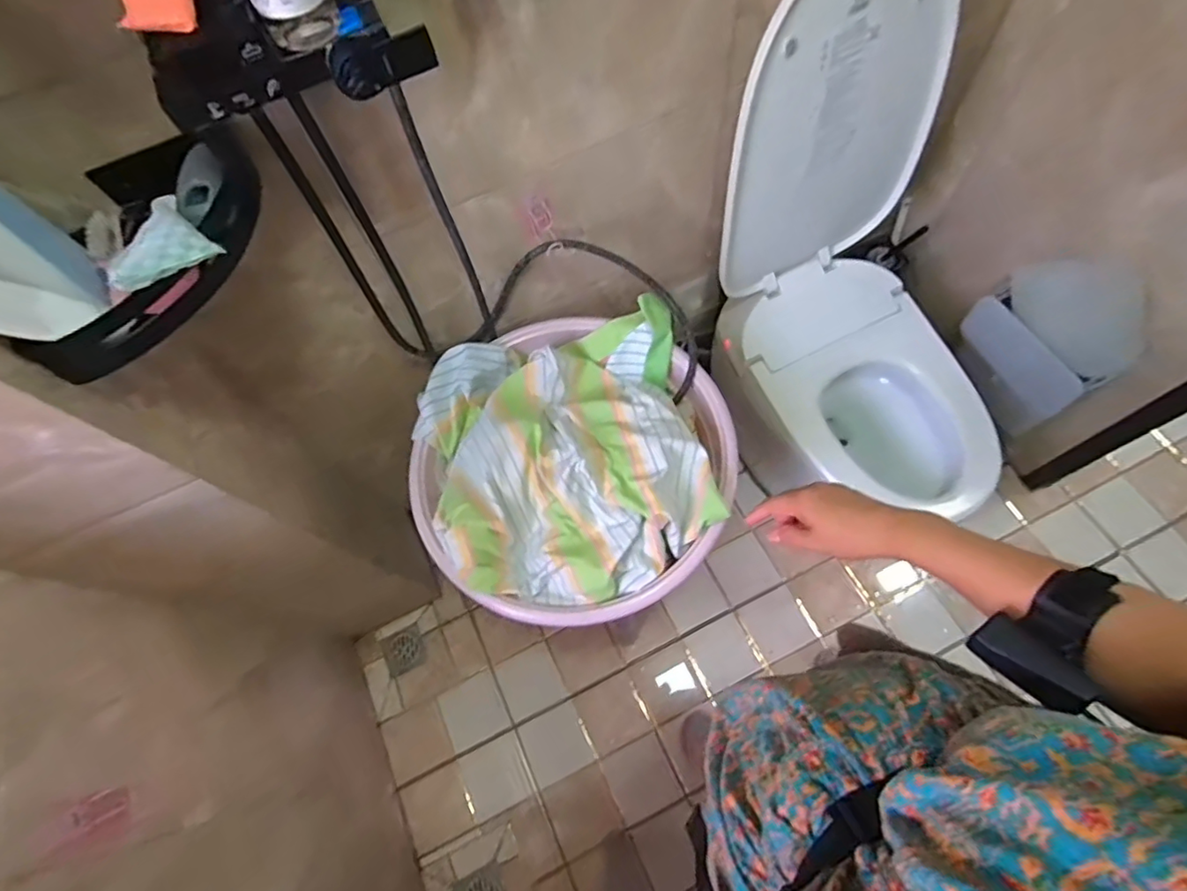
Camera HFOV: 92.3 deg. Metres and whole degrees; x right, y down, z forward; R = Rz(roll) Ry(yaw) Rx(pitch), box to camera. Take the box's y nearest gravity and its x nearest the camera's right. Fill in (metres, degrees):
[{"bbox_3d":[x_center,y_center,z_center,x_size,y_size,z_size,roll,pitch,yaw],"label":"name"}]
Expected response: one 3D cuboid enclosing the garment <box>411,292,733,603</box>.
[{"bbox_3d":[-0.047,0.011,0.941,0.493,0.122,0.506,-8,65,0],"label":"garment"}]

